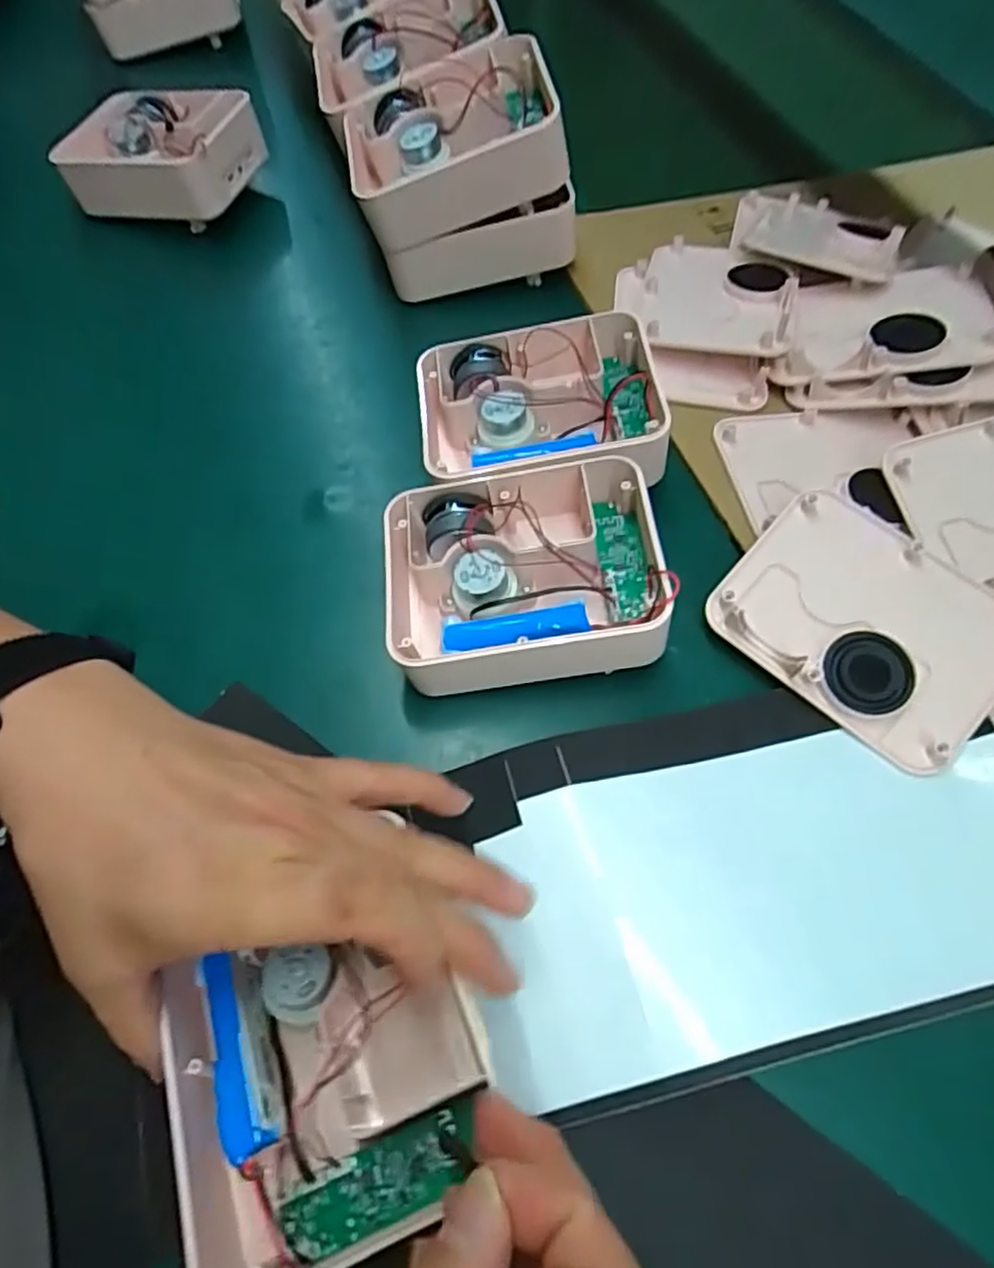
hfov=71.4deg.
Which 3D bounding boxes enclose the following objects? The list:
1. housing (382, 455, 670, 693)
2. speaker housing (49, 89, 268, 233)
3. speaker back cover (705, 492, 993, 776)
[{"bbox_3d":[0.011,-0.029,0.334,0.133,0.052,0.102,-5,64,-6],"label":"housing"},{"bbox_3d":[-0.243,-0.351,0.509,0.128,0.047,0.101,15,61,6],"label":"speaker housing"},{"bbox_3d":[0.176,-0.005,0.332,0.124,0.024,0.094,40,70,20],"label":"speaker back cover"}]

